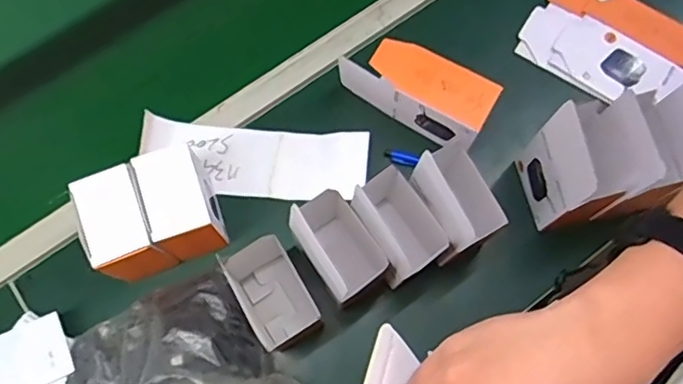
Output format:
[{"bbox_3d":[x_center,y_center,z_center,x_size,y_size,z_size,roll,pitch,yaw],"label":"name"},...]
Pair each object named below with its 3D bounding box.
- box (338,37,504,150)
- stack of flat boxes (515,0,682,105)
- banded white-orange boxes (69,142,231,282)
[{"bbox_3d":[0.091,-0.123,0.713,0.184,0.102,0.065,34,77,10],"label":"box"},{"bbox_3d":[0.379,-0.186,0.775,0.260,0.035,0.144,35,77,11],"label":"stack of flat boxes"},{"bbox_3d":[-0.211,0.029,0.656,0.135,0.109,0.108,-19,74,-5],"label":"banded white-orange boxes"}]

